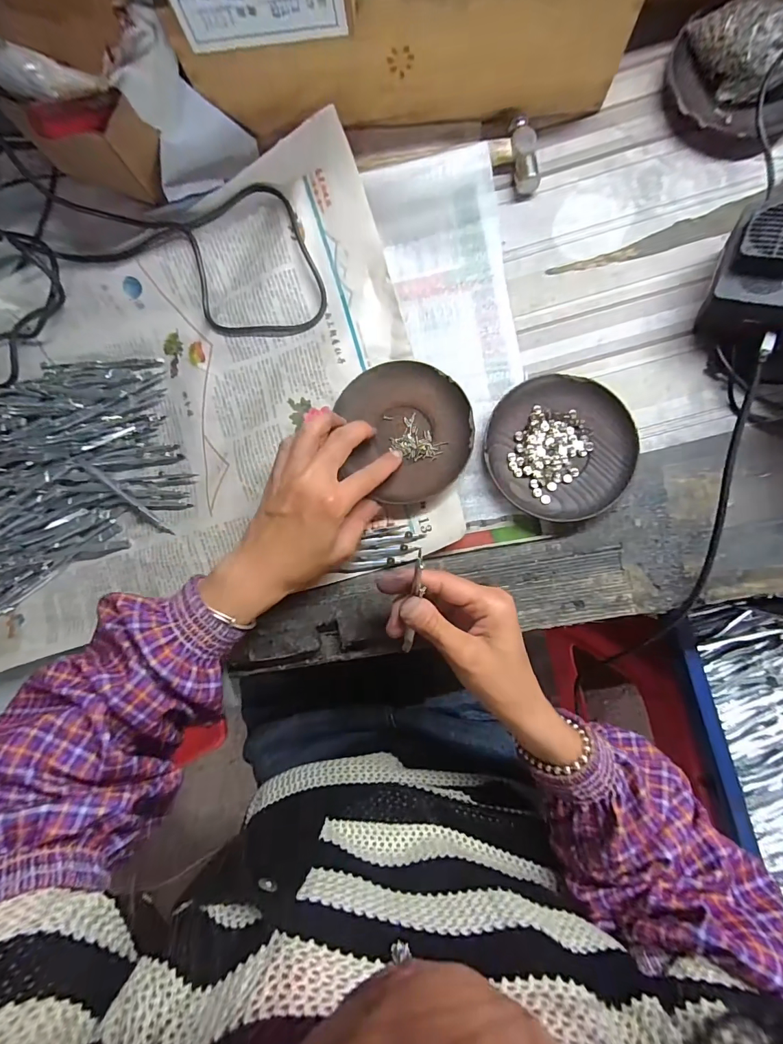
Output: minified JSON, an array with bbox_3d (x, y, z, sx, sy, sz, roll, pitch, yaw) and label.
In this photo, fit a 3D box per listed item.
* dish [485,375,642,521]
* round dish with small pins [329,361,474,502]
[{"bbox_3d":[0.135,-0.059,0.344,0.116,0.016,0.111,0,86,5],"label":"dish"},{"bbox_3d":[0.013,-0.076,0.354,0.104,0.011,0.116,-10,85,4],"label":"round dish with small pins"}]

